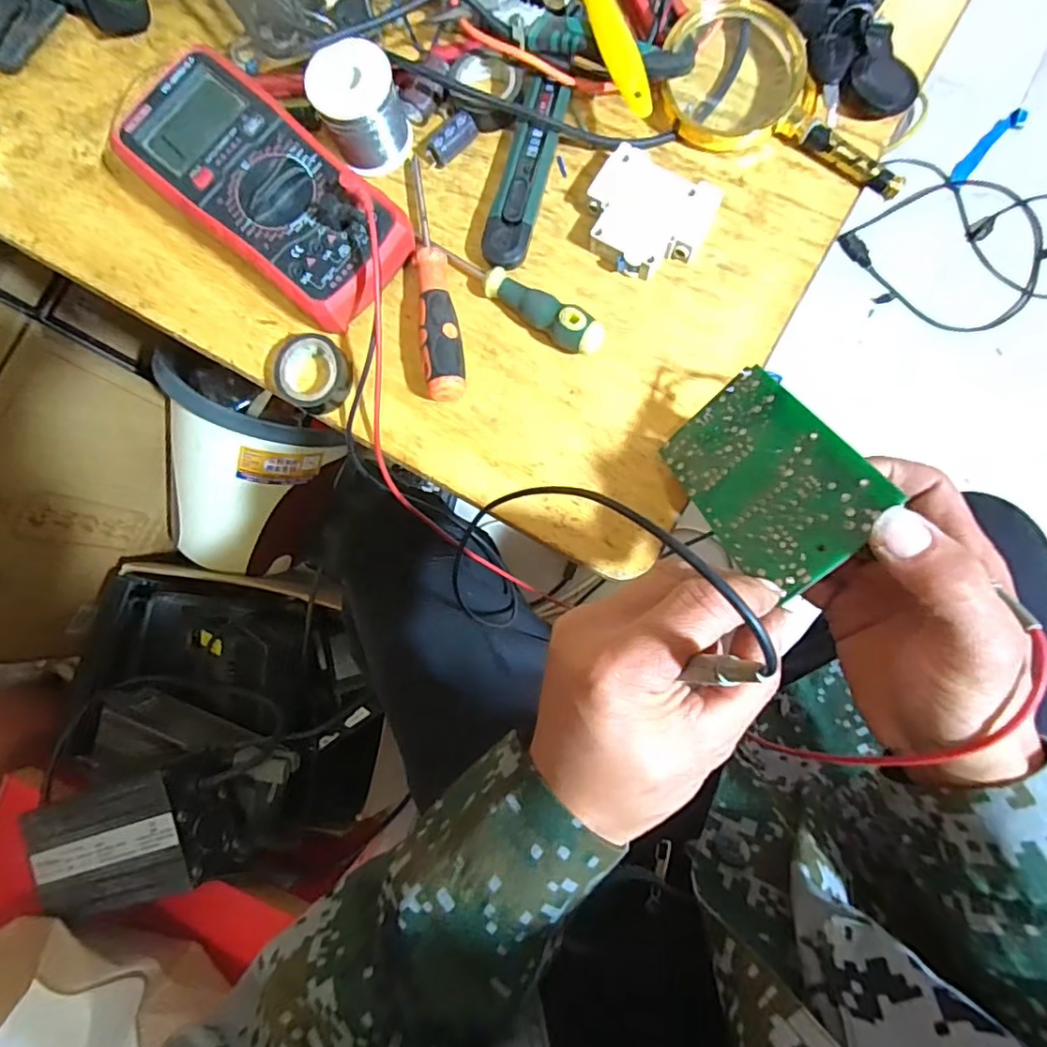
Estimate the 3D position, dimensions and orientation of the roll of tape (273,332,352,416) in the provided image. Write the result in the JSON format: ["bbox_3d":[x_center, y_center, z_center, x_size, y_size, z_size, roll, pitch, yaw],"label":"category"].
[{"bbox_3d":[-0.135,-0.097,0.372,0.044,0.018,0.046,0,83,2],"label":"roll of tape"}]

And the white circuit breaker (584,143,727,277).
[{"bbox_3d":[0.076,-0.195,0.367,0.074,0.019,0.069,34,86,6],"label":"white circuit breaker"}]

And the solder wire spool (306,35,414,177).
[{"bbox_3d":[-0.105,-0.267,0.372,0.052,0.049,0.046,-25,82,1],"label":"solder wire spool"}]

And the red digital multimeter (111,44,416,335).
[{"bbox_3d":[-0.160,-0.208,0.371,0.184,0.056,0.091,39,88,8],"label":"red digital multimeter"}]

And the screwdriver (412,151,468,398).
[{"bbox_3d":[-0.058,-0.160,0.369,0.024,0.028,0.166,-9,83,1],"label":"screwdriver"}]

